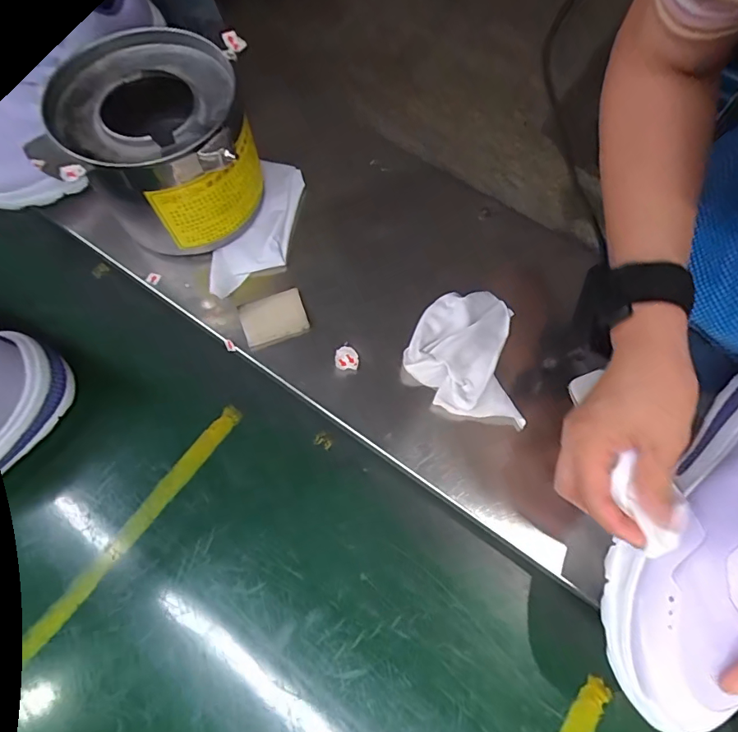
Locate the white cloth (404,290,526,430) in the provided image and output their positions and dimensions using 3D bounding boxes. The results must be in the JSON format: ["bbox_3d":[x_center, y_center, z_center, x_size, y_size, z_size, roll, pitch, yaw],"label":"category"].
[{"bbox_3d":[0.078,-0.012,0.396,0.089,0.025,0.109,4,67,0],"label":"white cloth"}]

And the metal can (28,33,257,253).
[{"bbox_3d":[-0.172,-0.180,0.405,0.143,0.122,0.143,1,67,-1],"label":"metal can"}]

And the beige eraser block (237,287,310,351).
[{"bbox_3d":[-0.082,-0.041,0.409,0.054,0.008,0.044,-20,69,-10],"label":"beige eraser block"}]

